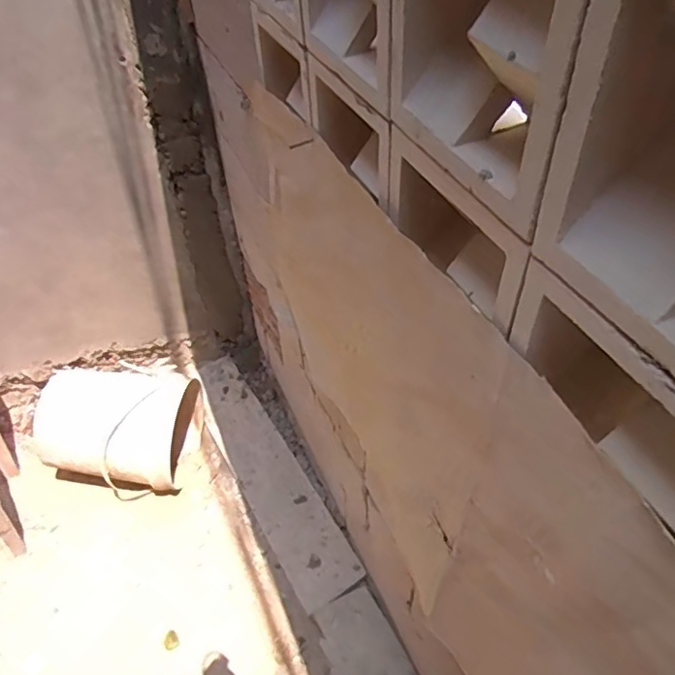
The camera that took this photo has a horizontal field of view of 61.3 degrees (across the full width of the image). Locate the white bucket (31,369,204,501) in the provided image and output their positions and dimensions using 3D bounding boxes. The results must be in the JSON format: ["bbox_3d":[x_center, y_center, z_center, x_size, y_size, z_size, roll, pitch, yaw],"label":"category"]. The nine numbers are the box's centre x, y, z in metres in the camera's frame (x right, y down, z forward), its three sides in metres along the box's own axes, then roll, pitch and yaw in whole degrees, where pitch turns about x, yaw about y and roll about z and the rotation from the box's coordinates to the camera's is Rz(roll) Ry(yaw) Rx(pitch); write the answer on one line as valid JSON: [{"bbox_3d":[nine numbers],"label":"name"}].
[{"bbox_3d":[-0.594,0.256,1.608,0.370,0.284,0.301,2,48,5],"label":"white bucket"}]

